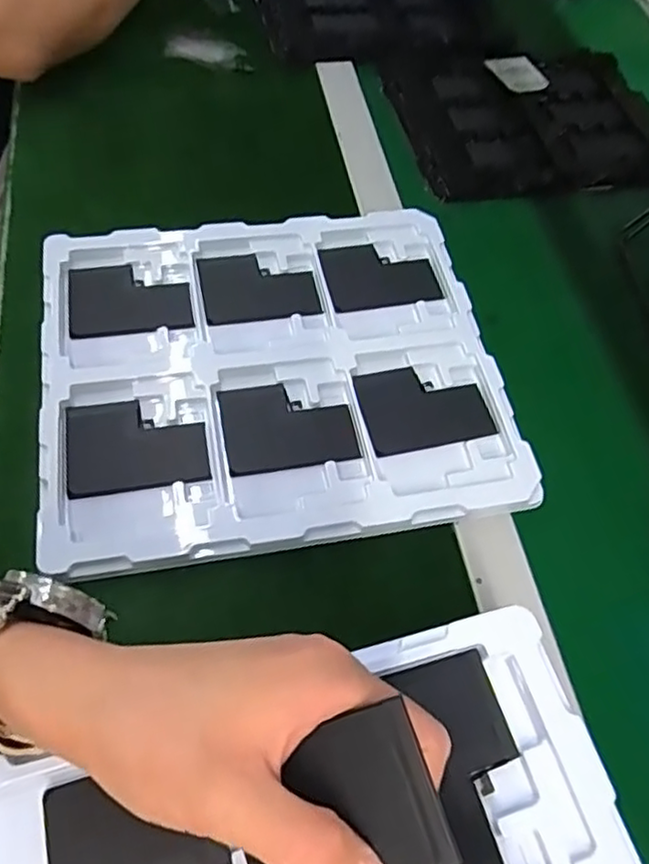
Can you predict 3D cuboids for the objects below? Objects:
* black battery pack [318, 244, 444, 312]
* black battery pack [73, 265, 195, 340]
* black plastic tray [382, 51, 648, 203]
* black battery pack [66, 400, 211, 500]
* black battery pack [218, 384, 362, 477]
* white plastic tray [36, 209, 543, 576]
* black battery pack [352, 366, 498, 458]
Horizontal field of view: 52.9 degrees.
[{"bbox_3d":[0.045,-0.129,0.539,0.089,0.005,0.069,-7,59,-9],"label":"black battery pack"},{"bbox_3d":[-0.149,-0.103,0.503,0.089,0.005,0.070,-6,59,-8],"label":"black battery pack"},{"bbox_3d":[0.212,-0.320,0.669,0.268,0.024,0.209,-7,59,-9],"label":"black plastic tray"},{"bbox_3d":[-0.125,0.008,0.436,0.088,0.004,0.067,-8,59,-9],"label":"black battery pack"},{"bbox_3d":[-0.025,-0.004,0.455,0.089,0.004,0.067,-7,59,-9],"label":"black battery pack"},{"bbox_3d":[-0.036,-0.051,0.476,0.314,0.013,0.278,-8,59,-9],"label":"white plastic tray"},{"bbox_3d":[0.072,-0.019,0.473,0.089,0.005,0.068,-9,60,-10],"label":"black battery pack"}]

